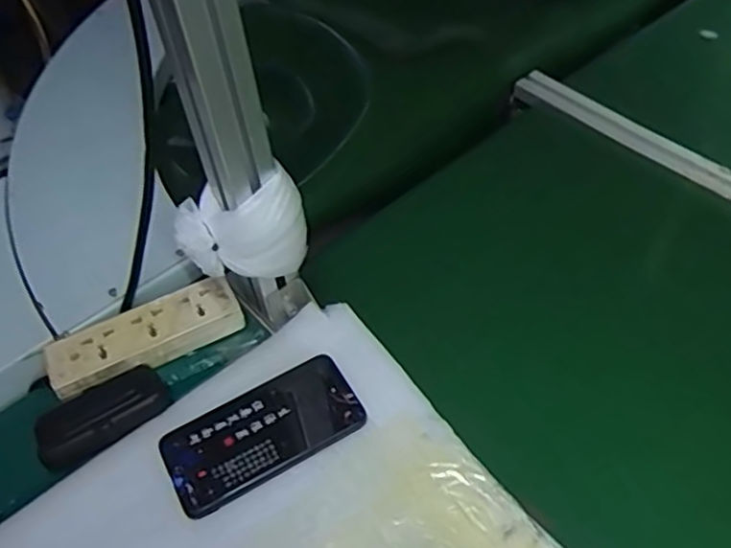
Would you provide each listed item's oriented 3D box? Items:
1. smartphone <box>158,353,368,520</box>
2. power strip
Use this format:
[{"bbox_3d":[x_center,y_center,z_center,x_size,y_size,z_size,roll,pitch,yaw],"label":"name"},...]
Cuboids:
[{"bbox_3d":[-0.082,0.125,0.546,0.154,0.009,0.077,-27,52,-16],"label":"smartphone"},{"bbox_3d":[-0.197,0.055,0.608,0.169,0.027,0.053,-24,52,-15],"label":"power strip"}]

